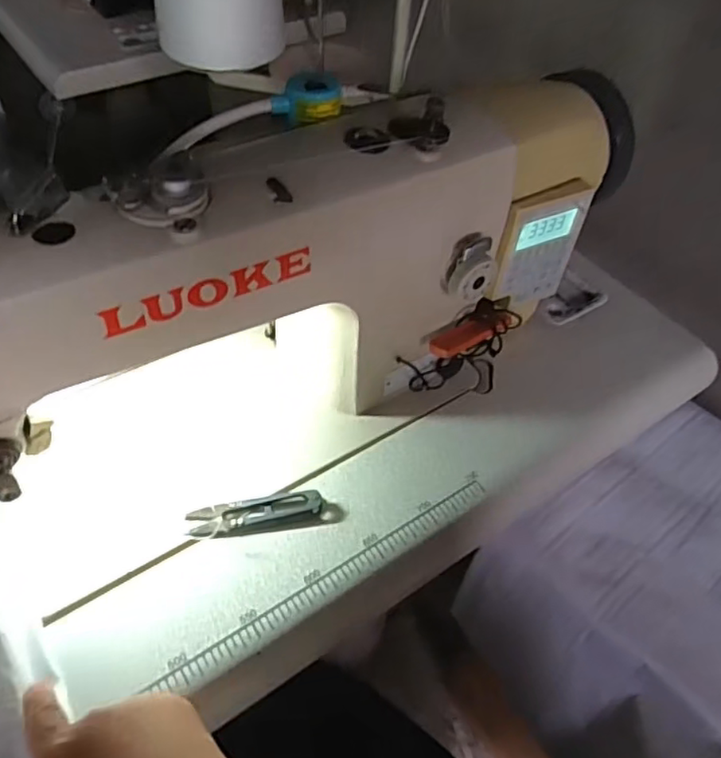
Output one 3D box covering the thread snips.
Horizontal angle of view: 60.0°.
[{"bbox_3d":[-0.079,0.099,0.467,0.098,0.008,0.023,-10,51,-13],"label":"thread snips"}]

